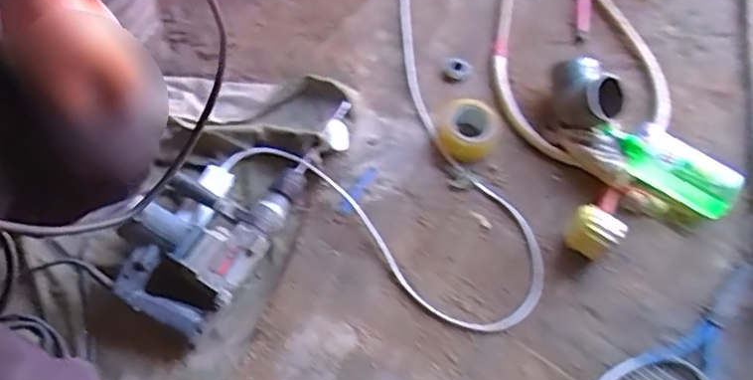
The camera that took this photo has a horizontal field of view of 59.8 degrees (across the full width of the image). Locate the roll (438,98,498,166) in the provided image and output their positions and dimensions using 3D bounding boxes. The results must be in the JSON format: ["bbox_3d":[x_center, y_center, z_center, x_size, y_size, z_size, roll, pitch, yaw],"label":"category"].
[{"bbox_3d":[0.182,-0.119,1.313,0.107,0.045,0.131,14,60,6],"label":"roll"}]

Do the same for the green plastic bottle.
[{"bbox_3d":[0.569,-0.049,1.272,0.257,0.074,0.075,33,63,16],"label":"green plastic bottle"}]

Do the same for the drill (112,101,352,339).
[{"bbox_3d":[-0.254,-0.002,1.196,0.217,0.091,0.547,27,62,13],"label":"drill"}]

